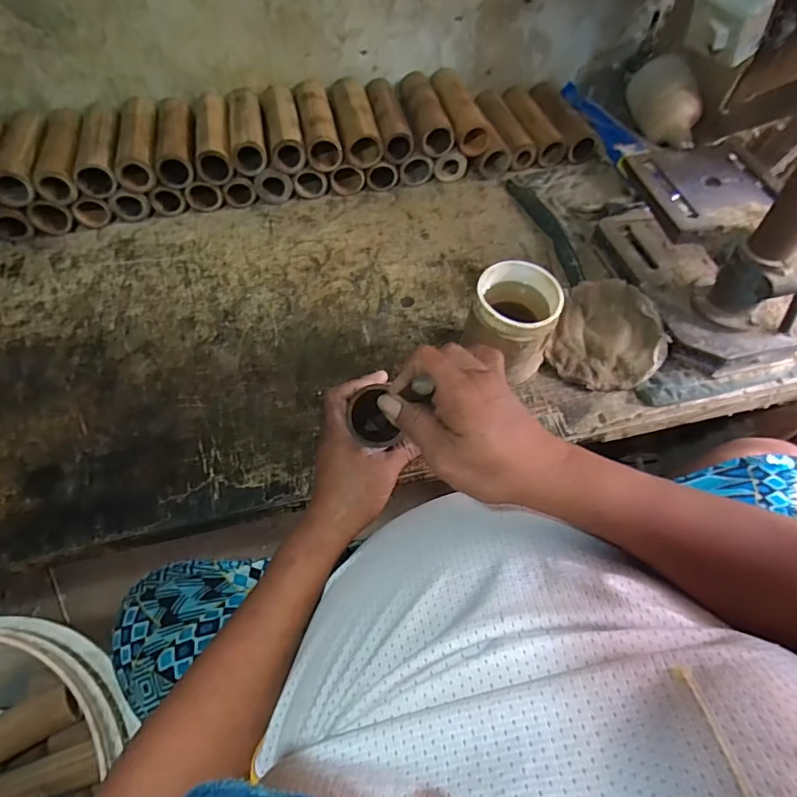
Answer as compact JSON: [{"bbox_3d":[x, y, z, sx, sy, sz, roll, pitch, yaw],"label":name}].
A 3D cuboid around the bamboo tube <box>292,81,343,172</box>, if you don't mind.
[{"bbox_3d":[-0.130,-0.441,0.799,0.053,0.056,0.168,-12,61,-6],"label":"bamboo tube"}]

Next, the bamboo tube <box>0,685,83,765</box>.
[{"bbox_3d":[-0.516,0.444,0.645,0.183,0.041,0.049,-25,63,-12],"label":"bamboo tube"}]

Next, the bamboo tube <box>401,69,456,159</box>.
[{"bbox_3d":[0.042,-0.482,0.828,0.061,0.044,0.179,-13,61,-6],"label":"bamboo tube"}]

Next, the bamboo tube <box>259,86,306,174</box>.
[{"bbox_3d":[-0.186,-0.438,0.790,0.050,0.054,0.181,-13,61,-6],"label":"bamboo tube"}]

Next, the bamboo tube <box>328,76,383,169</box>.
[{"bbox_3d":[-0.072,-0.458,0.812,0.062,0.056,0.178,-11,60,-5],"label":"bamboo tube"}]

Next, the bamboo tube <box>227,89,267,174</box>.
[{"bbox_3d":[-0.241,-0.433,0.787,0.052,0.054,0.176,-11,60,-5],"label":"bamboo tube"}]

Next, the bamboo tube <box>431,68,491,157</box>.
[{"bbox_3d":[0.100,-0.487,0.840,0.056,0.054,0.181,-11,60,-5],"label":"bamboo tube"}]

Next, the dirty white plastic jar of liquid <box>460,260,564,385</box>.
[{"bbox_3d":[0.134,-0.084,0.599,0.097,0.129,0.092,-1,60,1],"label":"dirty white plastic jar of liquid"}]

